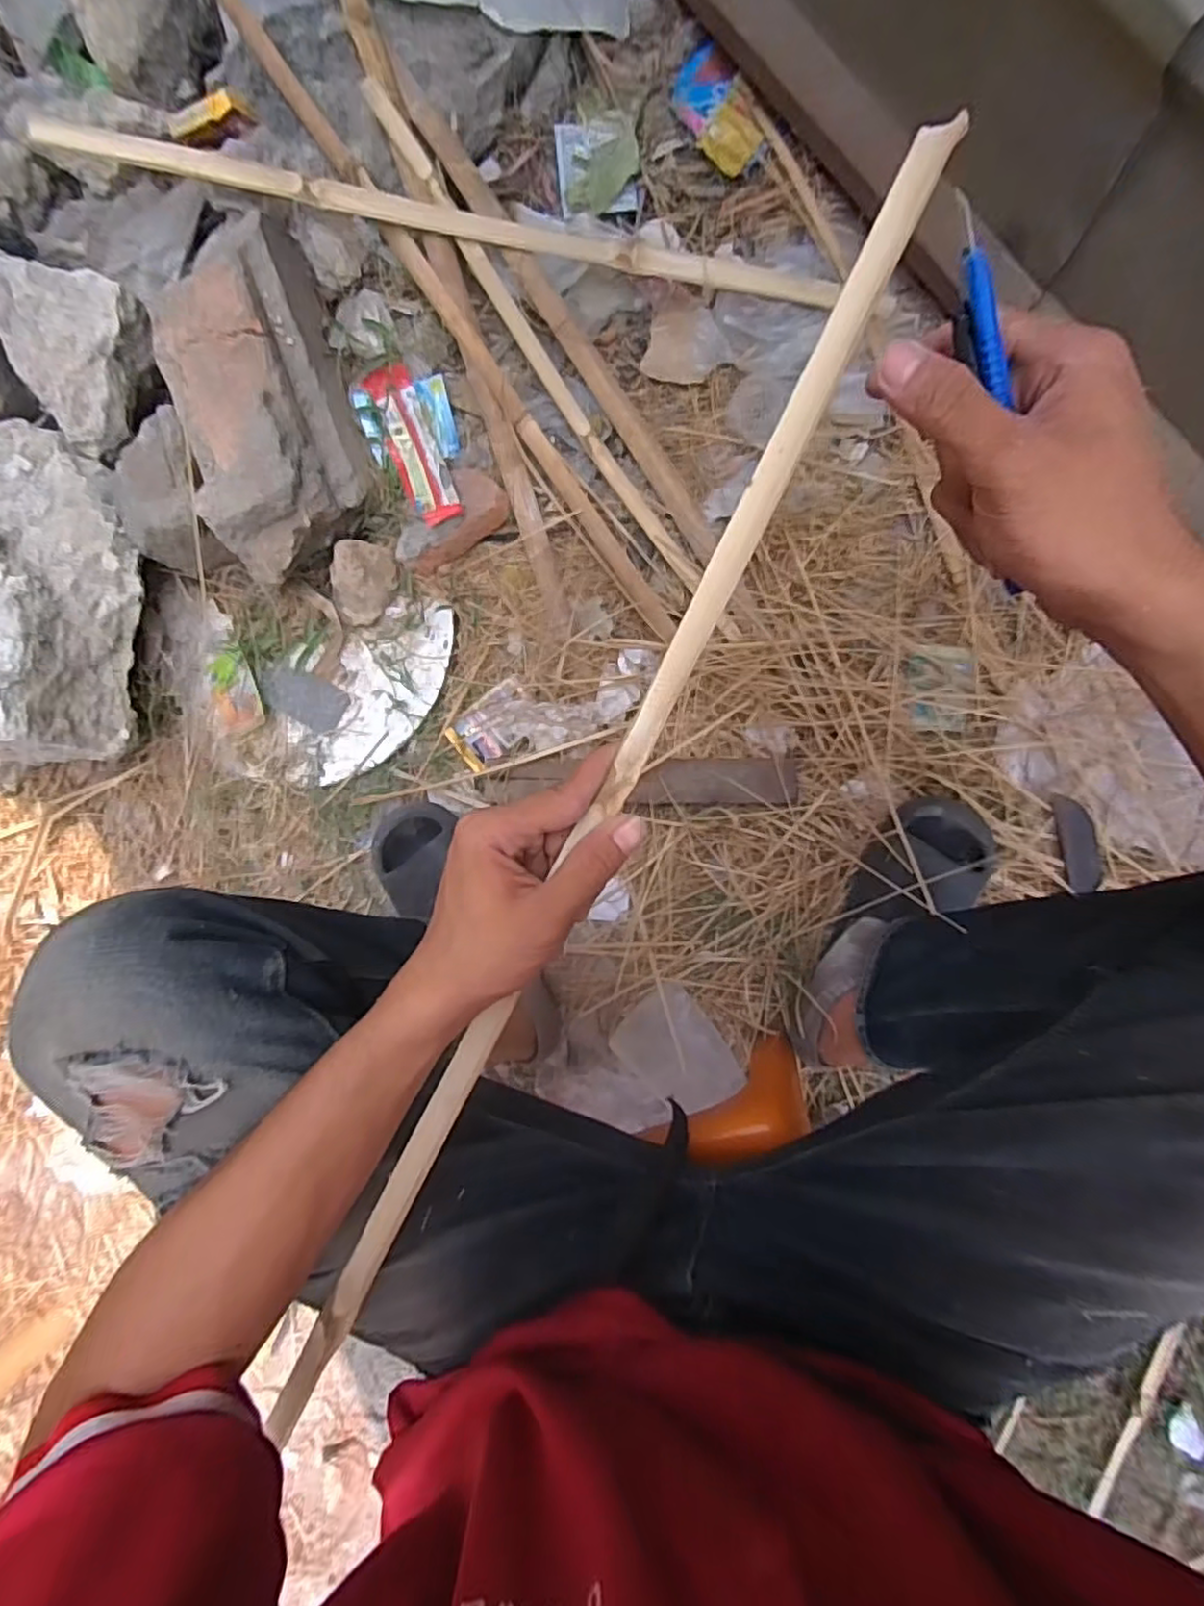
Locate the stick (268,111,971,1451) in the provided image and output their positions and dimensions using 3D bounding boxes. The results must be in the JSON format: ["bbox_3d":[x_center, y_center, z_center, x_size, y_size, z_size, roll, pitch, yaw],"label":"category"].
[{"bbox_3d":[-0.018,0.033,0.334,0.021,0.024,0.697,29,100,6],"label":"stick"}]

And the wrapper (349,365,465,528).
[{"bbox_3d":[-0.221,-0.413,0.790,0.104,0.044,0.199,-16,86,4],"label":"wrapper"}]

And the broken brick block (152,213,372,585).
[{"bbox_3d":[-0.369,-0.427,0.737,0.151,0.137,0.327,-16,86,4],"label":"broken brick block"}]

